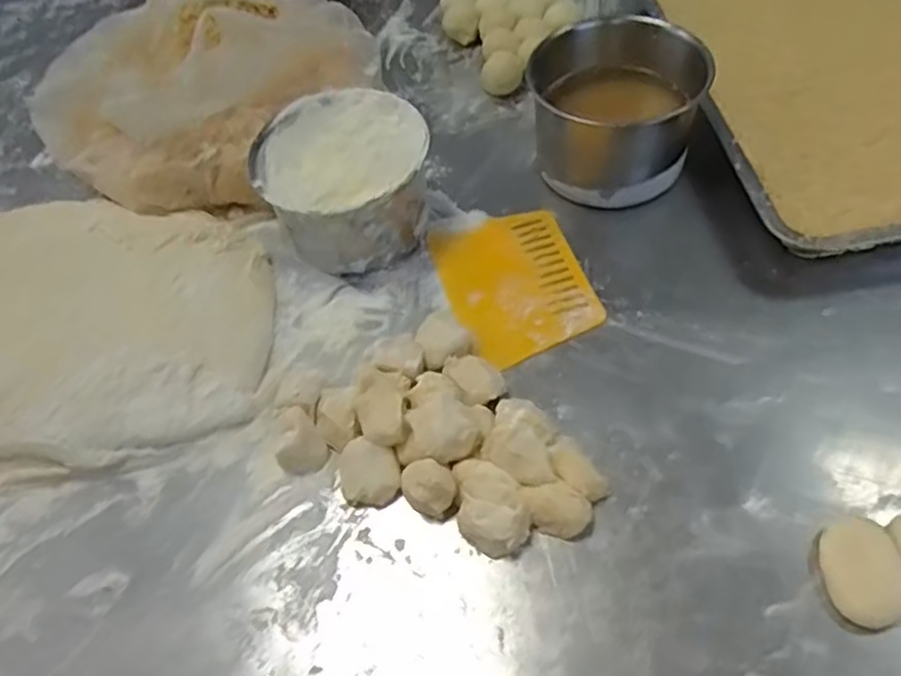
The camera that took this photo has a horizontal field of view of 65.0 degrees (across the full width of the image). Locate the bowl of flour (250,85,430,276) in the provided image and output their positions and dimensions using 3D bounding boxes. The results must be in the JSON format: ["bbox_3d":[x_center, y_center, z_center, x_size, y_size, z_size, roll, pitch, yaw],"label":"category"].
[{"bbox_3d":[-0.093,-0.138,0.641,0.143,0.095,0.144,-3,54,4],"label":"bowl of flour"}]

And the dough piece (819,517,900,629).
[{"bbox_3d":[0.260,0.147,0.447,0.046,0.013,0.067,4,54,9],"label":"dough piece"}]

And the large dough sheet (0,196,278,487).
[{"bbox_3d":[-0.365,-0.013,0.603,0.413,0.075,0.264,5,54,10],"label":"large dough sheet"}]

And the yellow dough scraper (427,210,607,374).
[{"bbox_3d":[0.057,-0.049,0.616,0.117,0.008,0.159,-18,53,-7],"label":"yellow dough scraper"}]

